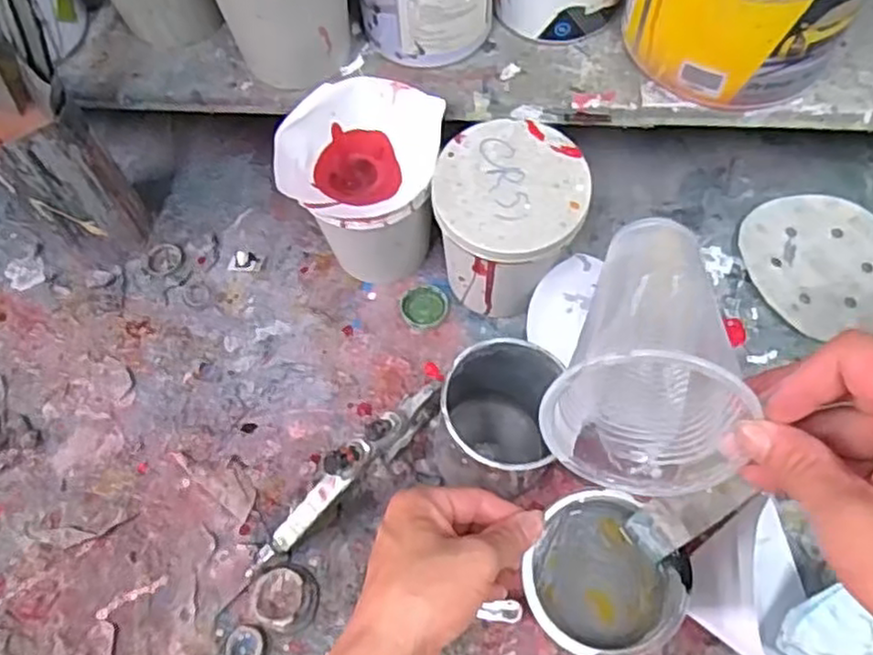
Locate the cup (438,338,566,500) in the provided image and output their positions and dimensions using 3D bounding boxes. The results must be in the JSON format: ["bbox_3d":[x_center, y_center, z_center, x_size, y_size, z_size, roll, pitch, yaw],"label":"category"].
[{"bbox_3d":[0.040,0.065,0.479,0.075,0.107,0.081,-2,65,1],"label":"cup"}]

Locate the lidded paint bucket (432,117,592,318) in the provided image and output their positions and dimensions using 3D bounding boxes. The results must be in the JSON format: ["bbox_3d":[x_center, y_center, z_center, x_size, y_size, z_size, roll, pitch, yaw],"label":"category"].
[{"bbox_3d":[0.056,-0.077,0.574,0.107,0.129,0.112,-1,65,2],"label":"lidded paint bucket"}]

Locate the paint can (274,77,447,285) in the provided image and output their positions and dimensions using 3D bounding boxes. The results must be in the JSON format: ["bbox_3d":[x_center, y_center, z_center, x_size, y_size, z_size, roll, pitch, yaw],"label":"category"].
[{"bbox_3d":[-0.054,-0.115,0.589,0.107,0.144,0.114,-1,65,2],"label":"paint can"}]

